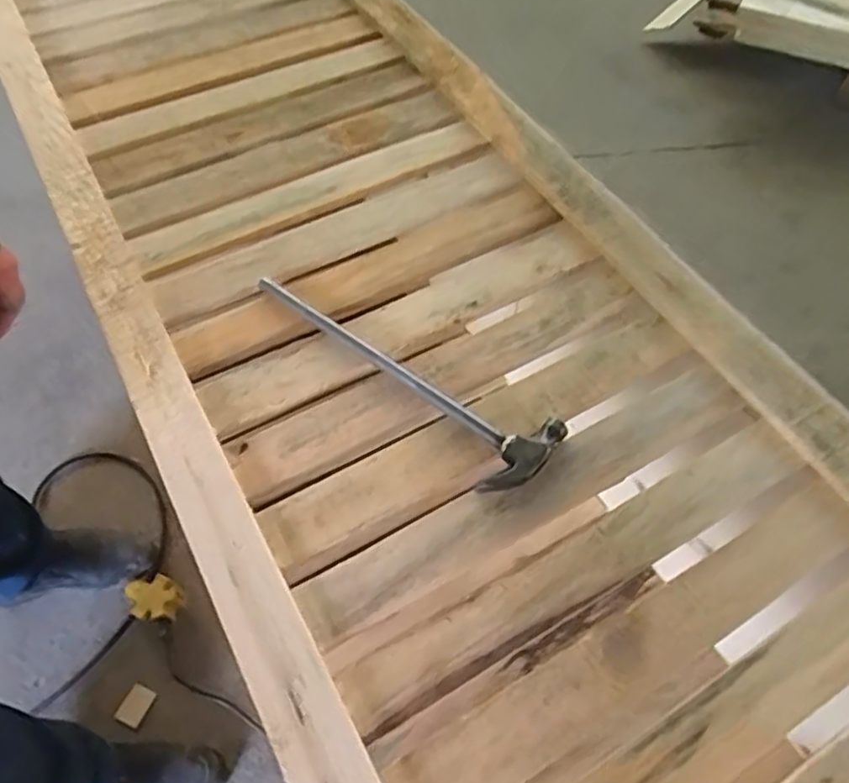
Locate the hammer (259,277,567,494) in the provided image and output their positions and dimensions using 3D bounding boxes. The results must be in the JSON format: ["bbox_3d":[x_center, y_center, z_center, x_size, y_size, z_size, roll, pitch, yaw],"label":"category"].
[{"bbox_3d":[-0.035,-0.026,0.700,0.375,0.021,0.098,34,61,18],"label":"hammer"}]

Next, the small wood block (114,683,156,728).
[{"bbox_3d":[-0.445,0.484,1.012,0.043,0.005,0.054,21,57,10],"label":"small wood block"}]

